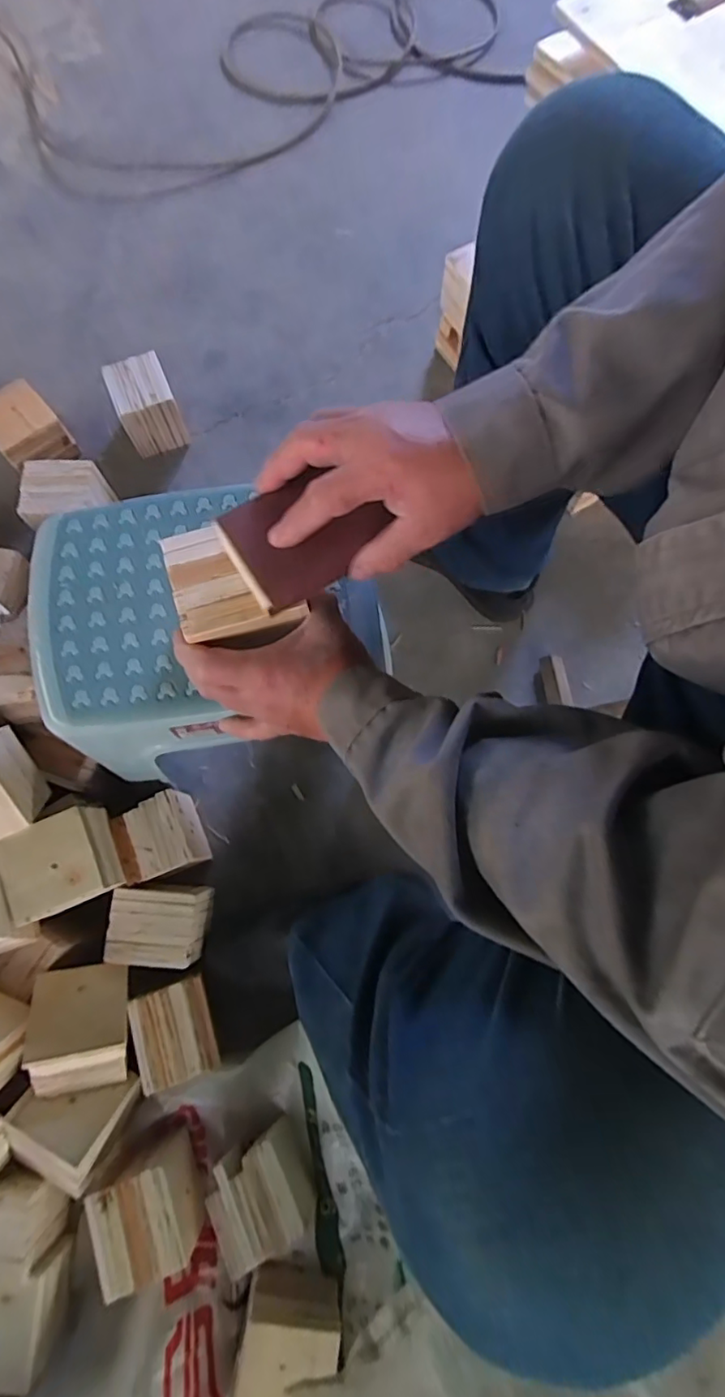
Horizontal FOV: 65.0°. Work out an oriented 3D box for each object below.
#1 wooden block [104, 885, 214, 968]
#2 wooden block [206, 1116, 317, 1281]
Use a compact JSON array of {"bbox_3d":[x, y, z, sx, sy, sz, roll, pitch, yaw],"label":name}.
[{"bbox_3d":[-0.233,0.261,0.675,0.103,0.072,0.095,6,76,0],"label":"wooden block"},{"bbox_3d":[-0.109,0.526,0.604,0.099,0.084,0.099,-26,78,-7],"label":"wooden block"}]

